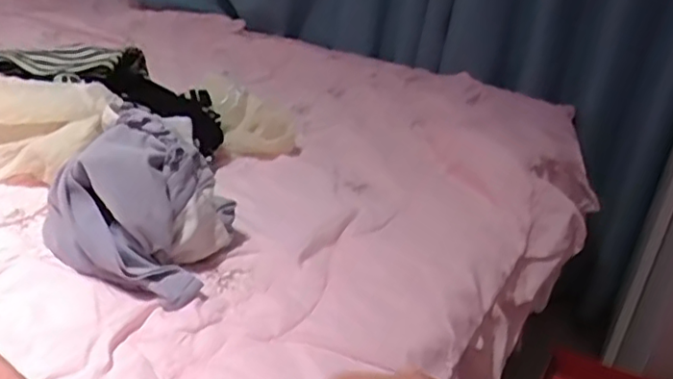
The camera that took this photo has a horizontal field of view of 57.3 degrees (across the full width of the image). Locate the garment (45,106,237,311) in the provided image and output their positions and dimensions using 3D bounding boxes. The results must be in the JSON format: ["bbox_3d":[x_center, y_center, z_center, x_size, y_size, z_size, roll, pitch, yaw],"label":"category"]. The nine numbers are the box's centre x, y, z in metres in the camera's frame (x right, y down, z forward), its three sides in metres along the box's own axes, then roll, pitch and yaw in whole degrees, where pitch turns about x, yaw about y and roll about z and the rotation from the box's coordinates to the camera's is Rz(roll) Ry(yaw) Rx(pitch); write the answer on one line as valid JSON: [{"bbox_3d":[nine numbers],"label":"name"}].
[{"bbox_3d":[-0.182,0.005,0.589,0.151,0.122,0.163,8,26,4],"label":"garment"}]

